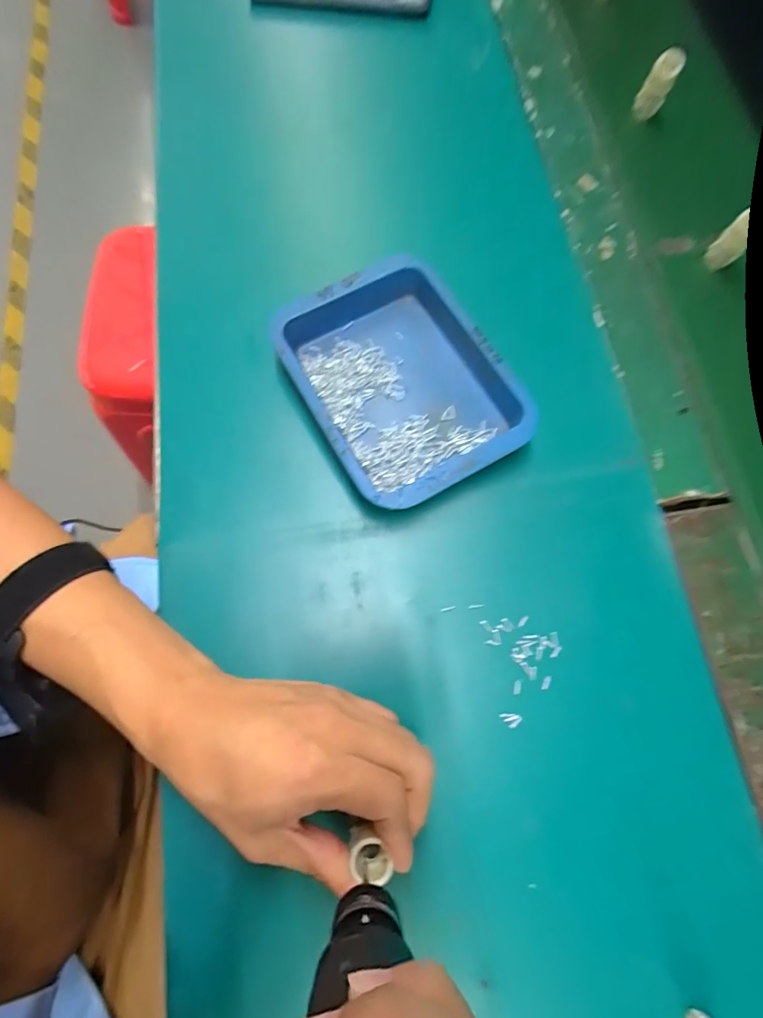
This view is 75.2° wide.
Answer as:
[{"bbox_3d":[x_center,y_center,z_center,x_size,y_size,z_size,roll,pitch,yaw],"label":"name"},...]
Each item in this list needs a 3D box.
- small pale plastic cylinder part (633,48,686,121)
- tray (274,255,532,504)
[{"bbox_3d":[0.223,-0.342,0.401,0.021,0.045,0.015,30,74,7],"label":"small pale plastic cylinder part"},{"bbox_3d":[0.014,-0.083,0.318,0.122,0.027,0.156,-28,74,-12],"label":"tray"}]

